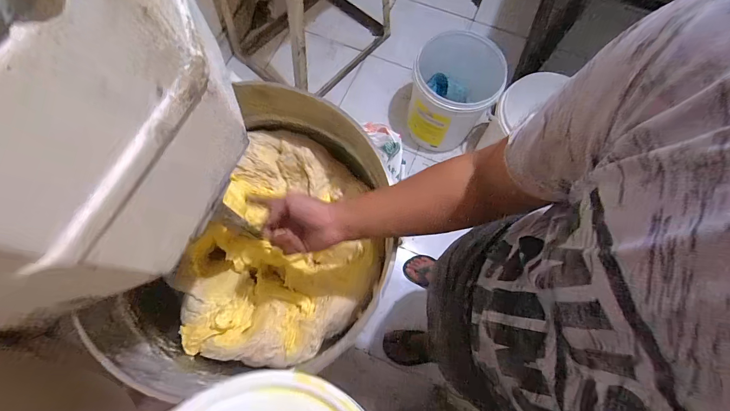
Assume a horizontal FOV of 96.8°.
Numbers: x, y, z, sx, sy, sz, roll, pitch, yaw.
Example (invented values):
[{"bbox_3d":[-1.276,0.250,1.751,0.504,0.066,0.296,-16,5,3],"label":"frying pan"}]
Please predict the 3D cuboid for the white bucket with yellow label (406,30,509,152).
[{"bbox_3d":[0.337,-0.413,1.246,0.299,0.328,0.311,0,72,-1],"label":"white bucket with yellow label"}]

